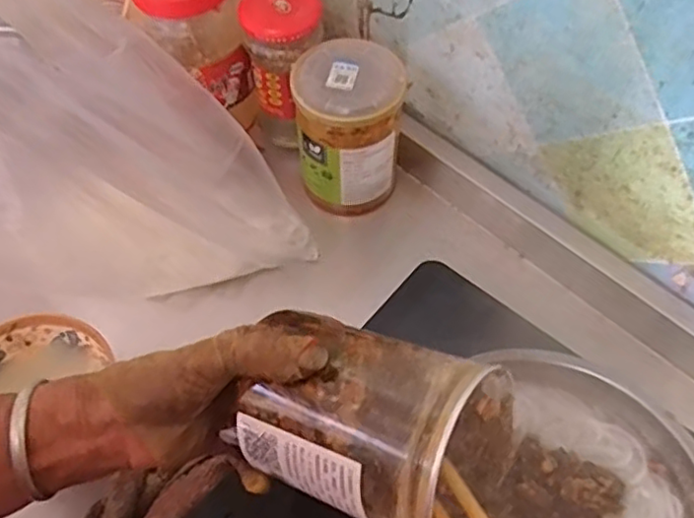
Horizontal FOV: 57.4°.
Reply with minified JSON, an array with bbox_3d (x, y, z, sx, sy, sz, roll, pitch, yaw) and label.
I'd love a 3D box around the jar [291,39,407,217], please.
[{"bbox_3d":[0.002,-0.105,0.530,0.080,0.129,0.082,0,57,0],"label":"jar"}]

